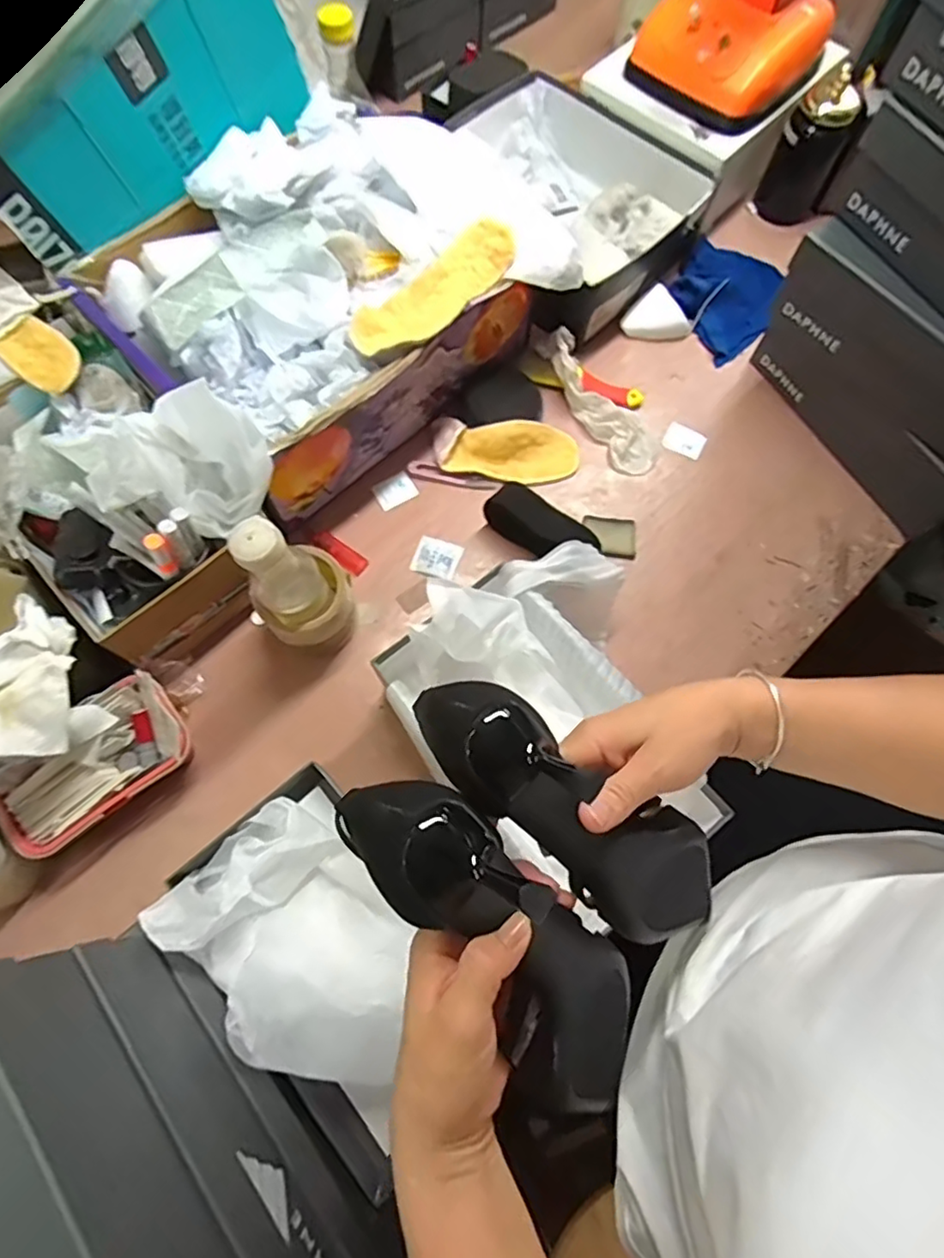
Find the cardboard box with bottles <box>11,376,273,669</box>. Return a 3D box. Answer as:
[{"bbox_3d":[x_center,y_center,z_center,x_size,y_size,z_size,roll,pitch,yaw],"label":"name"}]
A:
[{"bbox_3d":[-0.302,-0.114,0.577,0.217,0.197,0.191,-42,77,-14],"label":"cardboard box with bottles"}]

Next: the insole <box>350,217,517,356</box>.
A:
[{"bbox_3d":[-0.033,-0.333,0.619,0.196,0.025,0.067,-42,77,-14],"label":"insole"}]

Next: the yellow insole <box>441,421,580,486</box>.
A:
[{"bbox_3d":[0.046,-0.202,0.719,0.153,0.013,0.066,-3,103,-5],"label":"yellow insole"}]

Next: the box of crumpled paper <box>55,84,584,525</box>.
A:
[{"bbox_3d":[-0.154,-0.357,0.683,0.408,0.182,0.315,-38,76,-13],"label":"box of crumpled paper"}]

